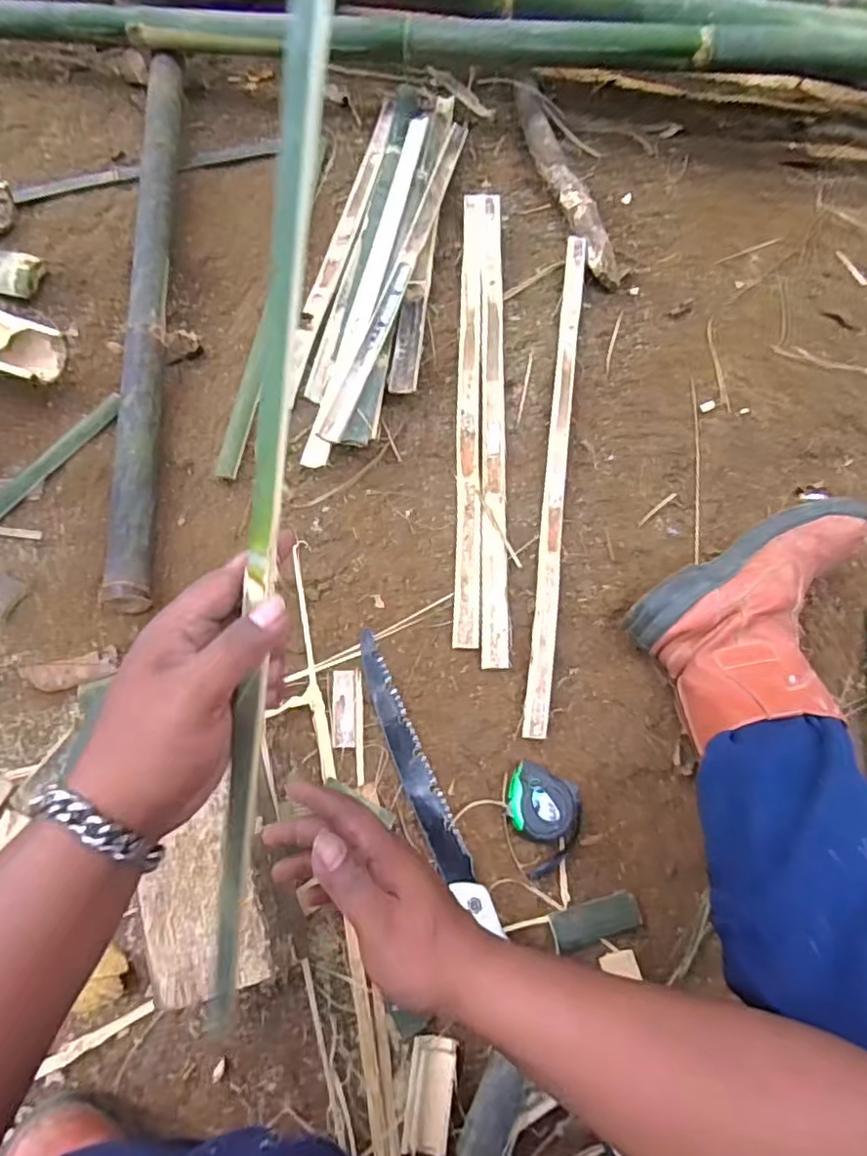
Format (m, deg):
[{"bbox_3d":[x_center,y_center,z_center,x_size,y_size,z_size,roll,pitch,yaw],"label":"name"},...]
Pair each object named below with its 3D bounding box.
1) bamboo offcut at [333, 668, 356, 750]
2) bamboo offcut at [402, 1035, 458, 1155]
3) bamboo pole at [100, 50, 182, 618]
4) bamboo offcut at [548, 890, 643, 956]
[{"bbox_3d":[-0.098,0.142,0.673,0.025,0.005,0.082,-1,63,-5],"label":"bamboo offcut"},{"bbox_3d":[-0.002,0.471,0.562,0.041,0.004,0.089,1,69,16],"label":"bamboo offcut"},{"bbox_3d":[-0.410,-0.449,0.891,0.061,0.040,1.065,-6,63,-7],"label":"bamboo pole"},{"bbox_3d":[0.163,0.341,0.613,0.092,0.023,0.036,-11,64,-10],"label":"bamboo offcut"}]

